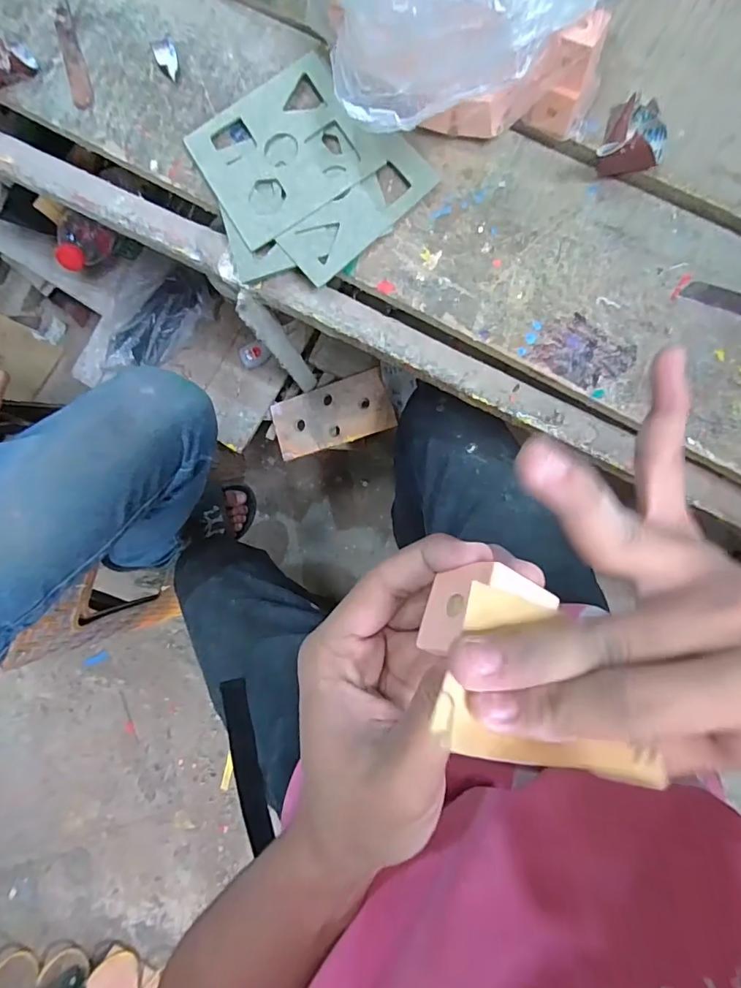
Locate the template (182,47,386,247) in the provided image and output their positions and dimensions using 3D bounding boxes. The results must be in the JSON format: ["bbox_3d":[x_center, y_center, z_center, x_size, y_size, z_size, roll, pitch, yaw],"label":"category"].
[{"bbox_3d":[-0.076,-0.296,0.415,0.134,0.007,0.123,-32,85,3],"label":"template"}]

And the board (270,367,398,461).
[{"bbox_3d":[-0.059,-0.118,0.722,0.188,0.009,0.090,-15,91,20],"label":"board"}]

